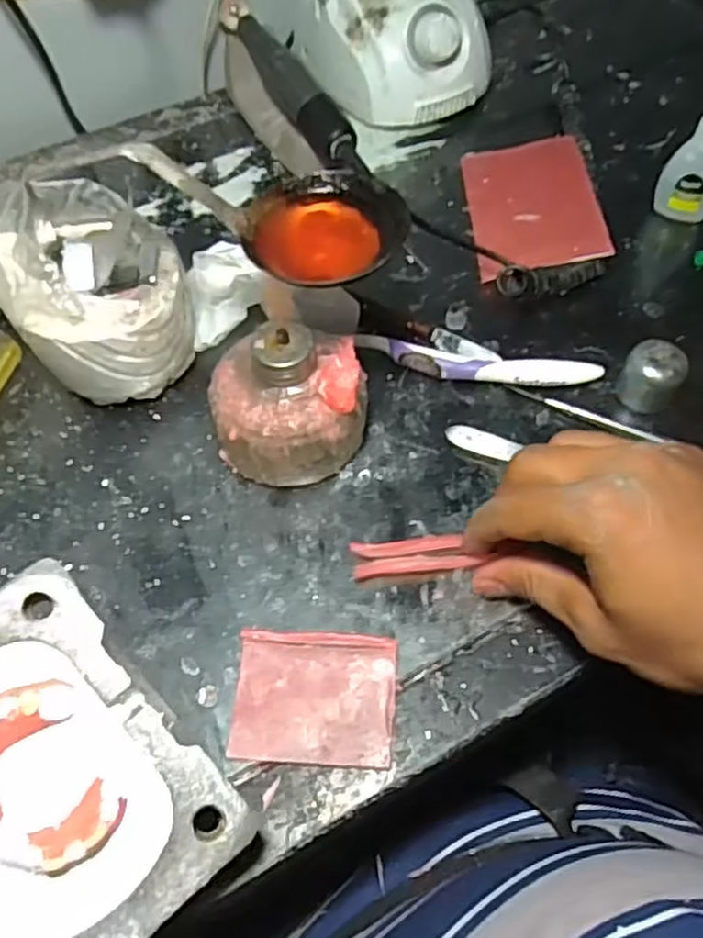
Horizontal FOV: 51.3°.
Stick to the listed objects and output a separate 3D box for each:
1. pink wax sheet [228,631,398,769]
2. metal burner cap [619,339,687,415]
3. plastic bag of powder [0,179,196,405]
[{"bbox_3d":[-0.015,0.098,0.314,0.068,0.004,0.054,2,60,2],"label":"pink wax sheet"},{"bbox_3d":[0.157,-0.047,0.384,0.028,0.031,0.032,31,65,18],"label":"metal burner cap"},{"bbox_3d":[-0.128,-0.096,0.380,0.102,0.103,0.097,-26,62,-13],"label":"plastic bag of powder"}]

